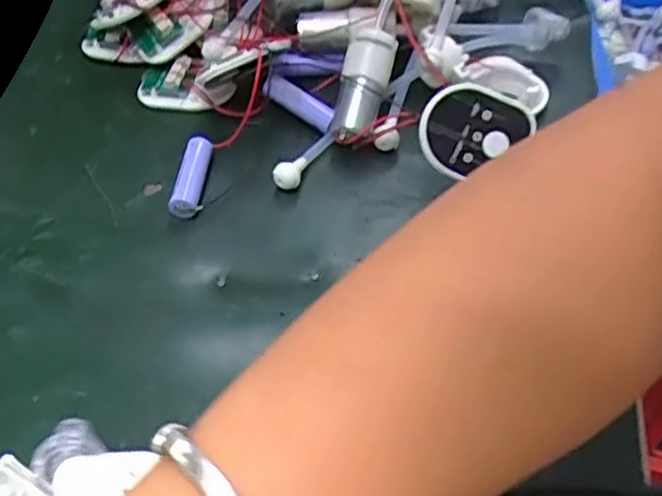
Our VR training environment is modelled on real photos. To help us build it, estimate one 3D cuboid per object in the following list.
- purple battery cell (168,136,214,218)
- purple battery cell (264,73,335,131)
[{"bbox_3d":[-0.075,-0.038,0.371,0.016,0.015,0.048,0,50,3],"label":"purple battery cell"},{"bbox_3d":[-0.018,-0.084,0.399,0.047,0.012,0.011,34,58,12],"label":"purple battery cell"}]

